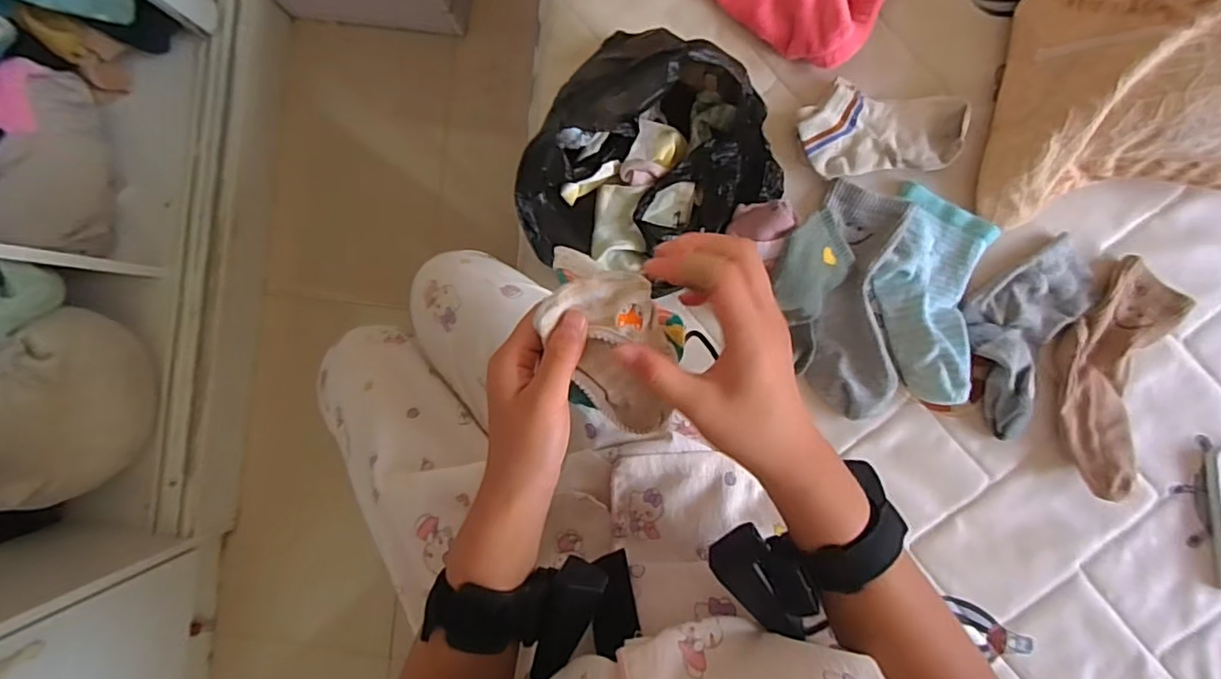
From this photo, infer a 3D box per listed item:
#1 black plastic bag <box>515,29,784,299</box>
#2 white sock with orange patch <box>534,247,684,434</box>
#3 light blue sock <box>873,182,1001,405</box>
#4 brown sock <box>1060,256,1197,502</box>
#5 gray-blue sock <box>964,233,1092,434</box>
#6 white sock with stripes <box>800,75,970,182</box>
[{"bbox_3d":[0.037,-0.142,0.511,0.198,0.116,0.206,31,91,3],"label":"black plastic bag"},{"bbox_3d":[0.006,0.007,0.347,0.070,0.023,0.129,-14,123,3],"label":"white sock with orange patch"},{"bbox_3d":[0.288,-0.040,0.537,0.085,0.037,0.180,14,91,3],"label":"light blue sock"},{"bbox_3d":[0.449,0.032,0.541,0.076,0.032,0.204,20,91,3],"label":"brown sock"},{"bbox_3d":[0.370,-0.008,0.541,0.082,0.026,0.177,27,91,3],"label":"gray-blue sock"},{"bbox_3d":[0.247,-0.195,0.556,0.138,0.031,0.082,-4,90,3],"label":"white sock with stripes"}]

